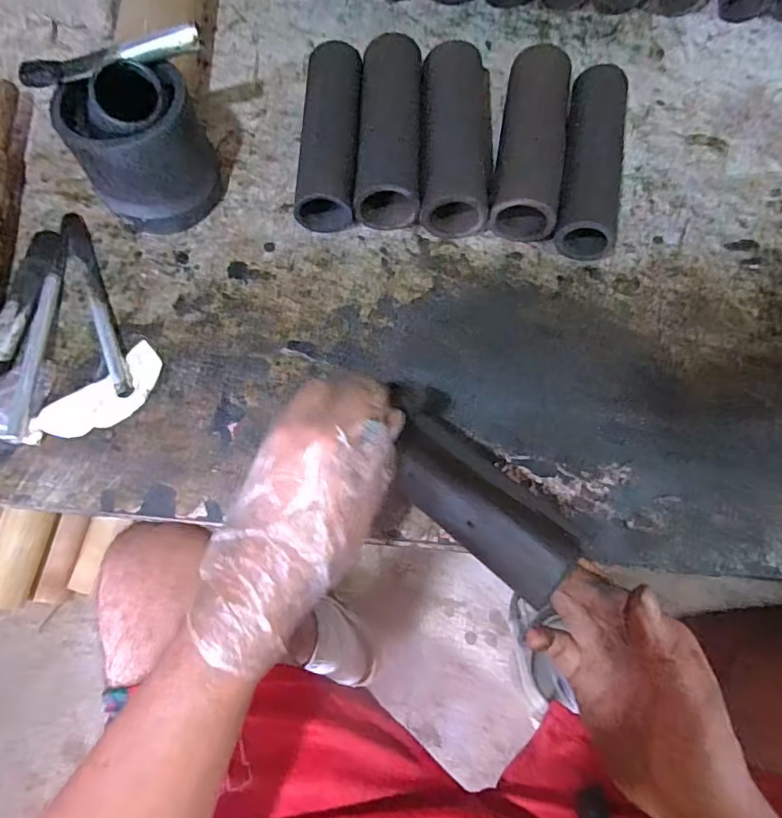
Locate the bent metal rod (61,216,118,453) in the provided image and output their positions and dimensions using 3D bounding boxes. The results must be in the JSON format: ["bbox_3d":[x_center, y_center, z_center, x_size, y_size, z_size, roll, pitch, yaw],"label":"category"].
[{"bbox_3d":[-0.251,-0.093,0.467,0.019,0.017,0.188,-24,76,-6],"label":"bent metal rod"}]

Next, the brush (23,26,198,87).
[{"bbox_3d":[-0.217,-0.273,0.423,0.139,0.021,0.020,-11,71,-4],"label":"brush"}]

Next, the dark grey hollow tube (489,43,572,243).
[{"bbox_3d":[0.127,-0.243,0.502,0.059,0.049,0.187,10,73,2],"label":"dark grey hollow tube"}]

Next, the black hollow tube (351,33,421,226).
[{"bbox_3d":[0.000,-0.263,0.511,0.056,0.045,0.198,3,73,0],"label":"black hollow tube"}]

